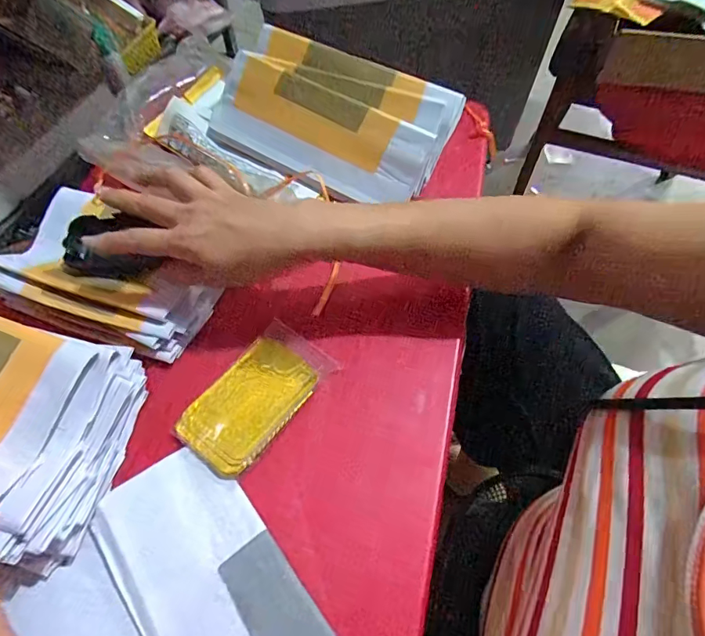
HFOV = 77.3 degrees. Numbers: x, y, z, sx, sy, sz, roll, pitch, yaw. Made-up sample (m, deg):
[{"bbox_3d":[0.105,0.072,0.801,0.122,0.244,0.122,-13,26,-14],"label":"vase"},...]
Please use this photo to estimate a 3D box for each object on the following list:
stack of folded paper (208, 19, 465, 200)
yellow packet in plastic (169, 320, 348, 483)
[{"bbox_3d":[-0.026,-0.215,0.467,0.247,0.028,0.141,25,92,13],"label":"stack of folded paper"},{"bbox_3d":[-0.076,0.061,0.355,0.068,0.015,0.125,32,66,19],"label":"yellow packet in plastic"}]

